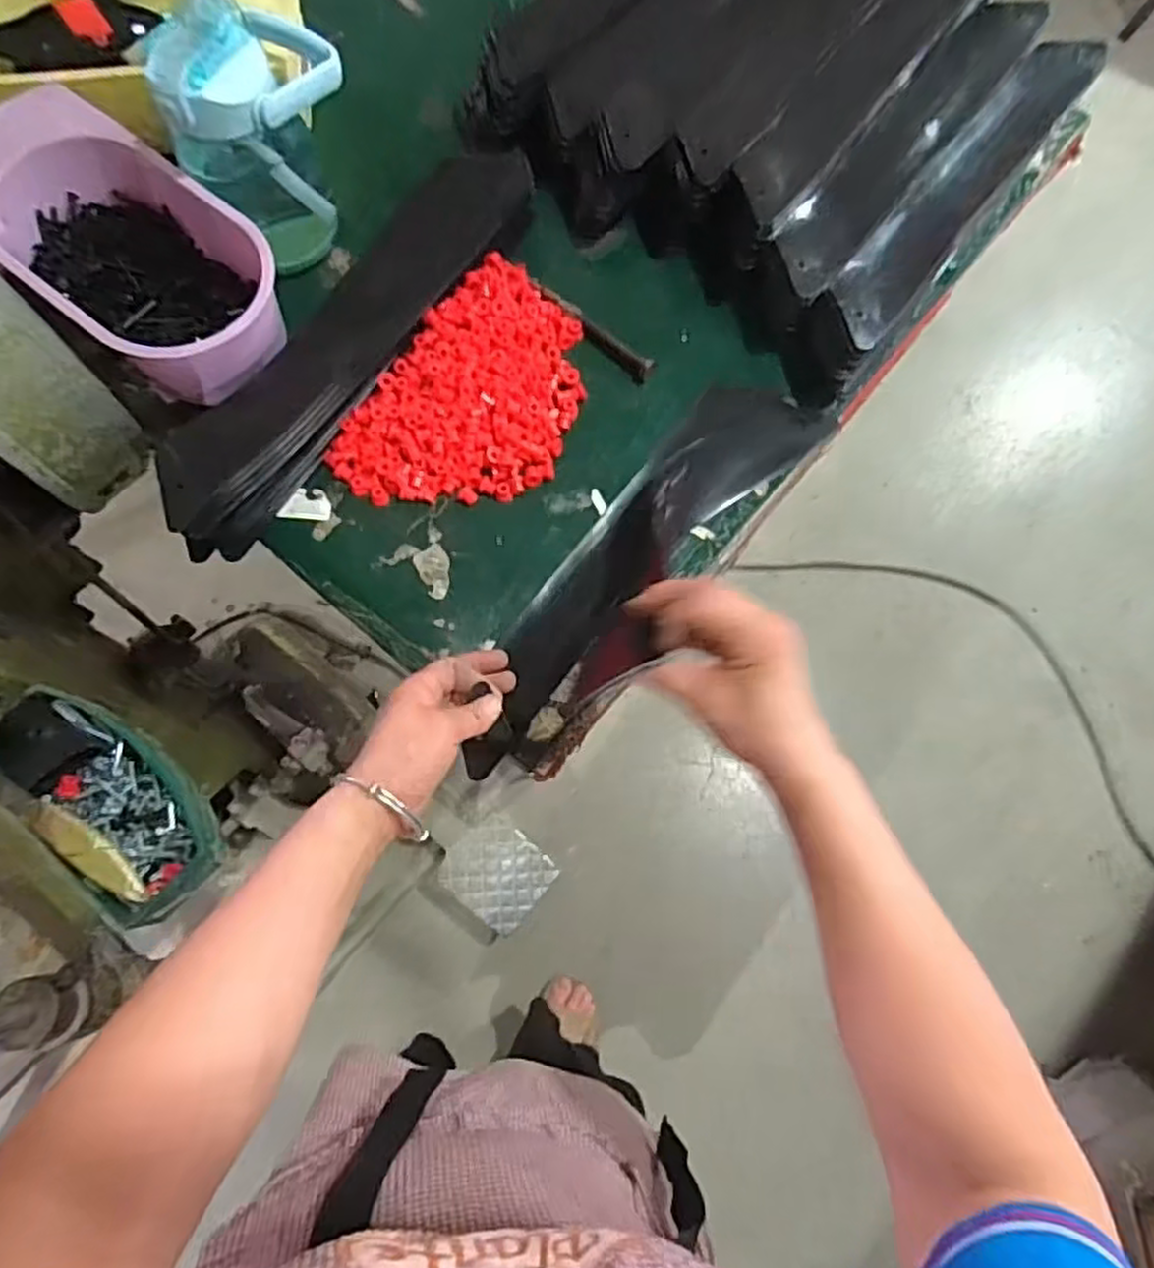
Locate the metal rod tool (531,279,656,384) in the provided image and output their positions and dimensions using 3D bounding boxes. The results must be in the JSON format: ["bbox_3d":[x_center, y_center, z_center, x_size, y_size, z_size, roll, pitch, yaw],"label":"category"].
[{"bbox_3d":[0.011,-0.264,0.647,0.133,0.015,0.018,41,76,11],"label":"metal rod tool"}]

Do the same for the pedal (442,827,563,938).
[{"bbox_3d":[-0.127,0.374,1.181,0.151,0.036,0.133,39,76,11],"label":"pedal"}]

